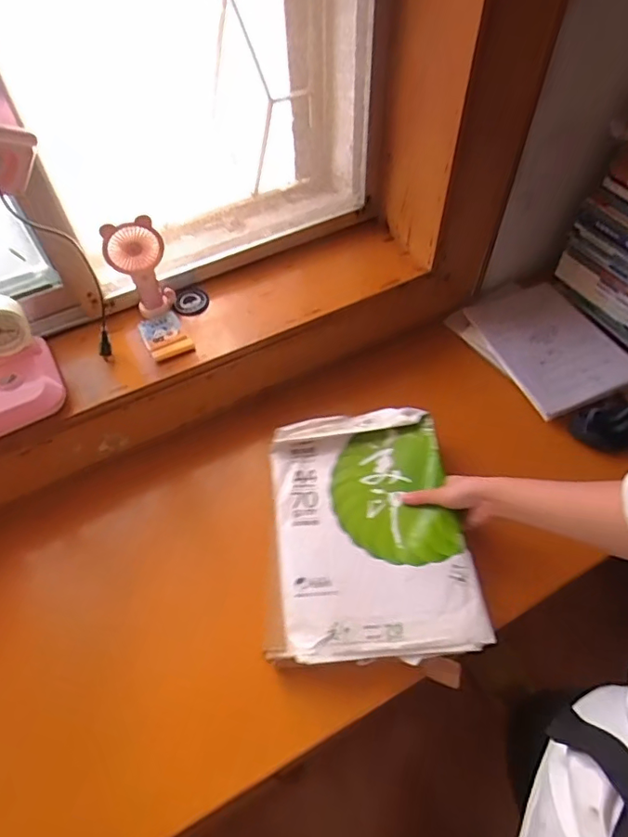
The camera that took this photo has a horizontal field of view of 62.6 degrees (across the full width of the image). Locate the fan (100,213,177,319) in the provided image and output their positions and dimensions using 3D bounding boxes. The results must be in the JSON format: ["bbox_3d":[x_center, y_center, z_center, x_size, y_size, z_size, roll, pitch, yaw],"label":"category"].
[{"bbox_3d":[-0.257,-0.225,0.768,0.076,0.162,0.034,-13,56,-6],"label":"fan"}]

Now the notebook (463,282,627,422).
[{"bbox_3d":[0.407,-0.135,0.897,0.184,0.019,0.265,-24,57,-4],"label":"notebook"}]

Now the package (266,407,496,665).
[{"bbox_3d":[0.070,0.143,0.698,0.255,0.048,0.334,-3,55,0],"label":"package"}]

